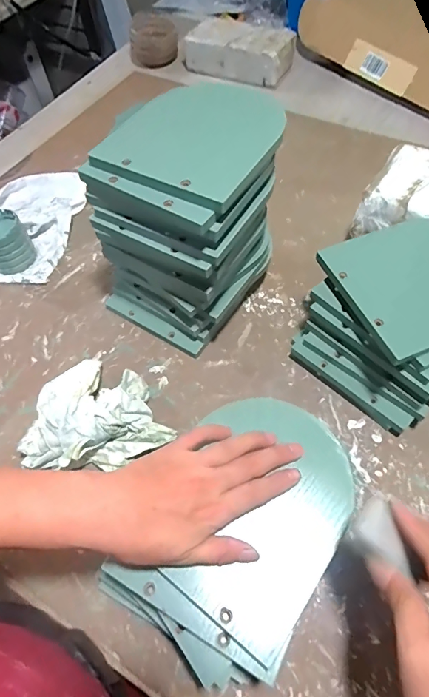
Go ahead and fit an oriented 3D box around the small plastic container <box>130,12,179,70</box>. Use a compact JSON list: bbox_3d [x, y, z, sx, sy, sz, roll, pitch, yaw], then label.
[{"bbox_3d":[-0.132,-0.664,0.889,0.102,0.066,0.084,-9,59,-2],"label":"small plastic container"}]

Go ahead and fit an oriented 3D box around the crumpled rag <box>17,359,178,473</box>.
[{"bbox_3d":[-0.126,0.067,0.442,0.154,0.051,0.136,-6,59,0],"label":"crumpled rag"}]

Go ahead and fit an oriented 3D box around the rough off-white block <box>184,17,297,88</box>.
[{"bbox_3d":[0.049,-0.601,0.835,0.209,0.059,0.100,25,63,17],"label":"rough off-white block"}]

